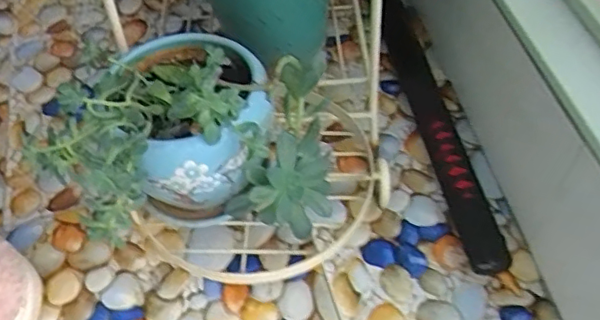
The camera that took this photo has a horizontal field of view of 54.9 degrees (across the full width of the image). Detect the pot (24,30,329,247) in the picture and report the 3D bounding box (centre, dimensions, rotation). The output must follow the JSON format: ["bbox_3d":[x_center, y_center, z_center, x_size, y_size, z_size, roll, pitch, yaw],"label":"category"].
[{"bbox_3d":[-0.083,-0.019,0.456,0.198,0.145,0.165,-5,51,0],"label":"pot"}]

